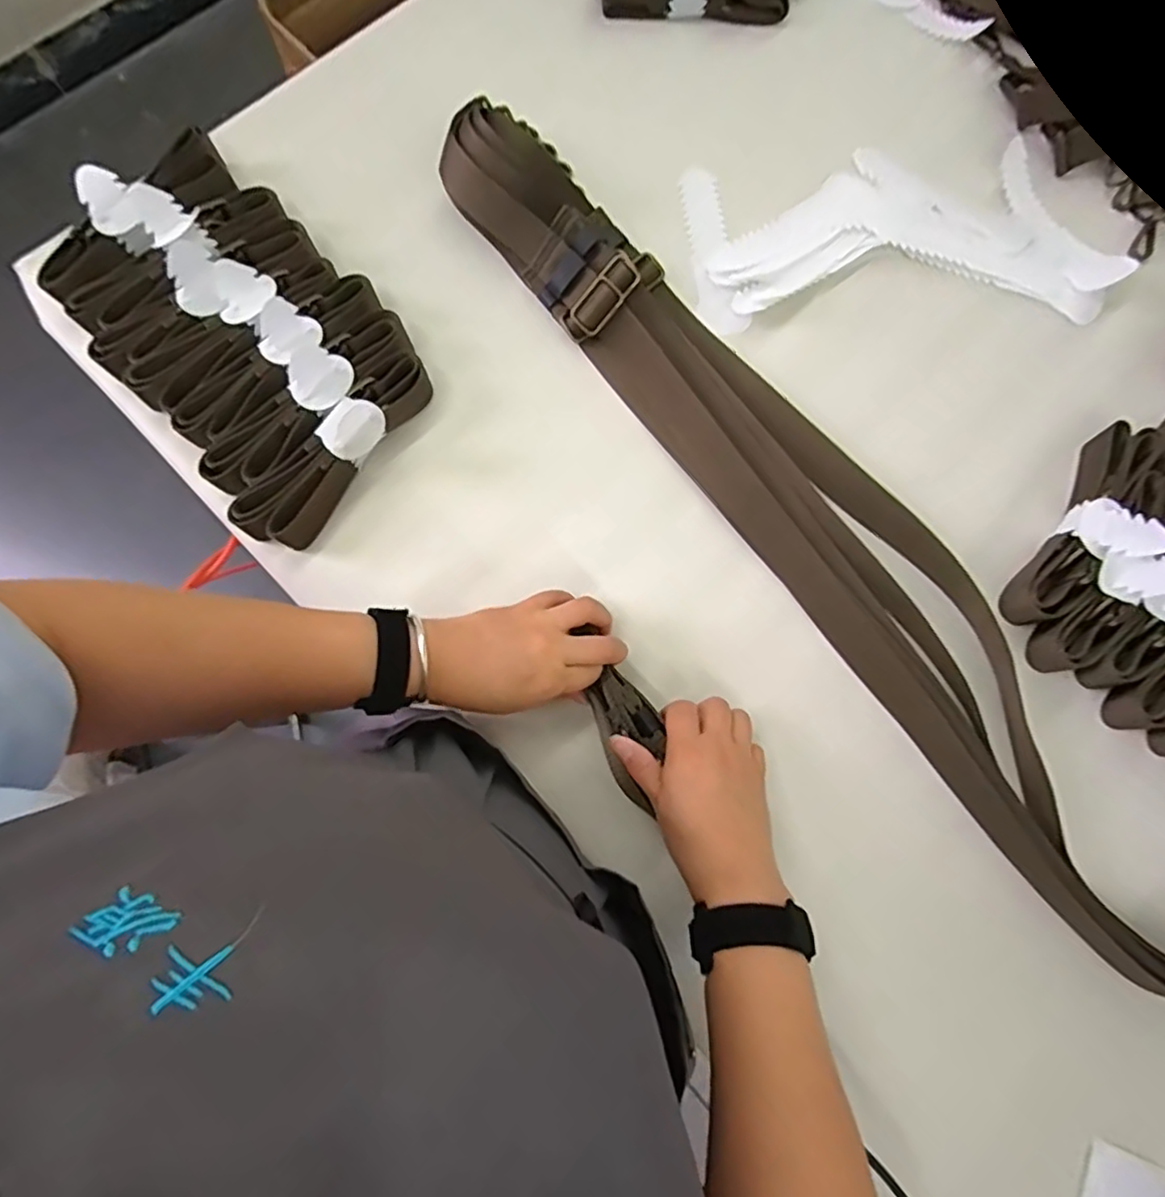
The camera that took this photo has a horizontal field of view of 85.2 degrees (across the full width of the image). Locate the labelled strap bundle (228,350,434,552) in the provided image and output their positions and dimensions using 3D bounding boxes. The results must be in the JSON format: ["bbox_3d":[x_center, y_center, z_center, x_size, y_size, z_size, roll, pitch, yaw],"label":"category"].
[{"bbox_3d":[-0.195,-0.120,0.510,0.043,0.056,0.189,37,79,7],"label":"labelled strap bundle"}]

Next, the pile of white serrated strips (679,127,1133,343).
[{"bbox_3d":[0.289,-0.341,0.589,0.370,0.017,0.192,-6,78,-3],"label":"pile of white serrated strips"}]

